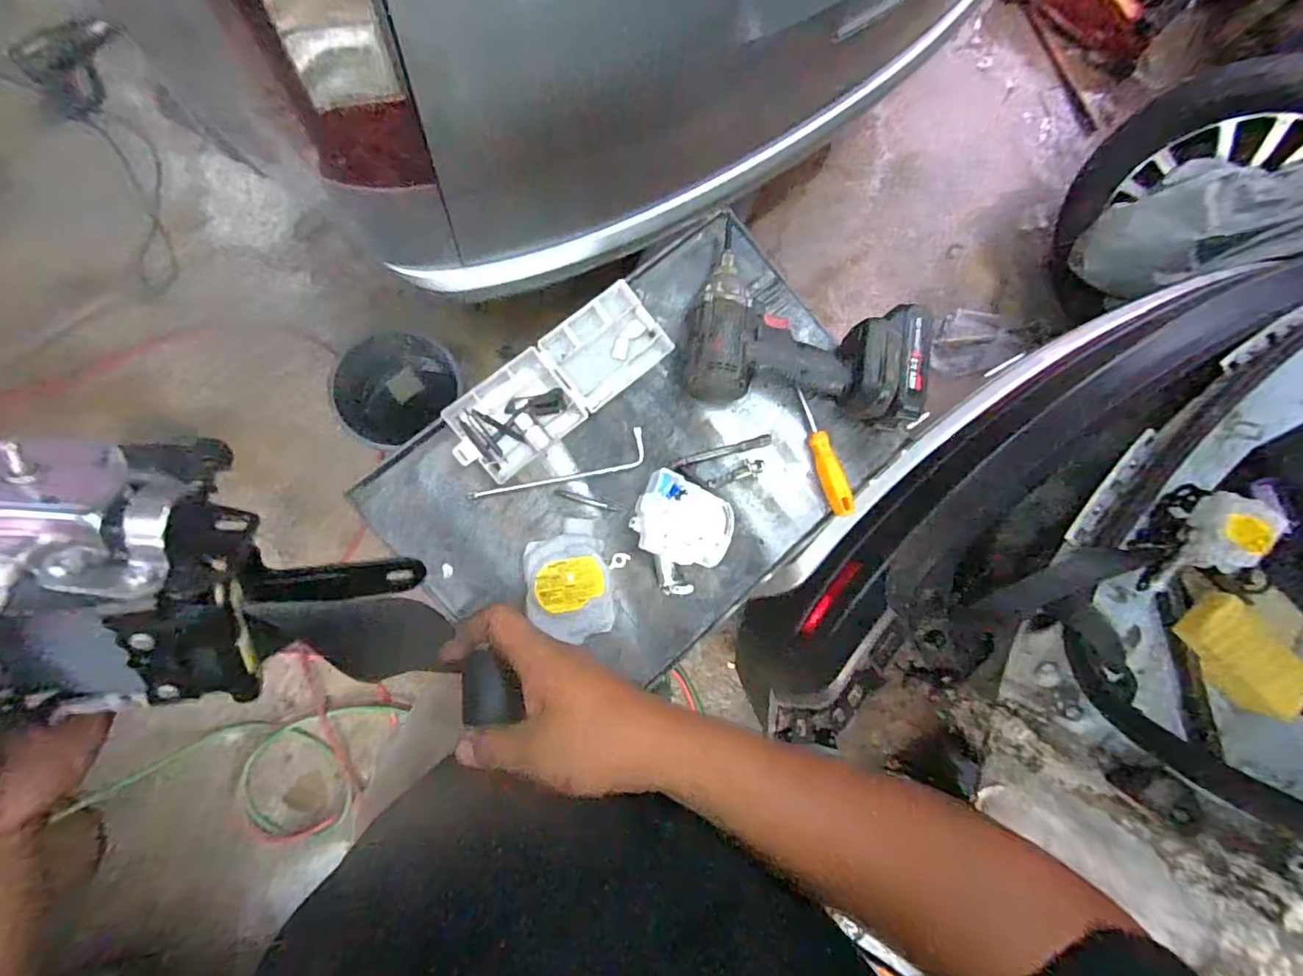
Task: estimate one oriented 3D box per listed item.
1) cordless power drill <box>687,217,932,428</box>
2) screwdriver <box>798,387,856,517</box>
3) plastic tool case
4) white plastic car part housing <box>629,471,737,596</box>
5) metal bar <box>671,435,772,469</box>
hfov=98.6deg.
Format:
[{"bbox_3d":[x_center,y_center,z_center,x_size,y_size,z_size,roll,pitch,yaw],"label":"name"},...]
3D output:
[{"bbox_3d":[0.154,-0.161,0.562,0.229,0.070,0.174,8,83,-8],"label":"cordless power drill"},{"bbox_3d":[0.182,-0.038,0.583,0.023,0.020,0.137,-13,87,-10],"label":"screwdriver"},{"bbox_3d":[-0.089,-0.104,0.548,0.227,0.028,0.084,-40,92,-11],"label":"plastic tool case"},{"bbox_3d":[0.025,0.045,0.537,0.094,0.038,0.100,1,84,-9],"label":"white plastic car part housing"},{"bbox_3d":[0.072,-0.037,0.565,0.108,0.011,0.010,-15,87,-10],"label":"metal bar"}]

